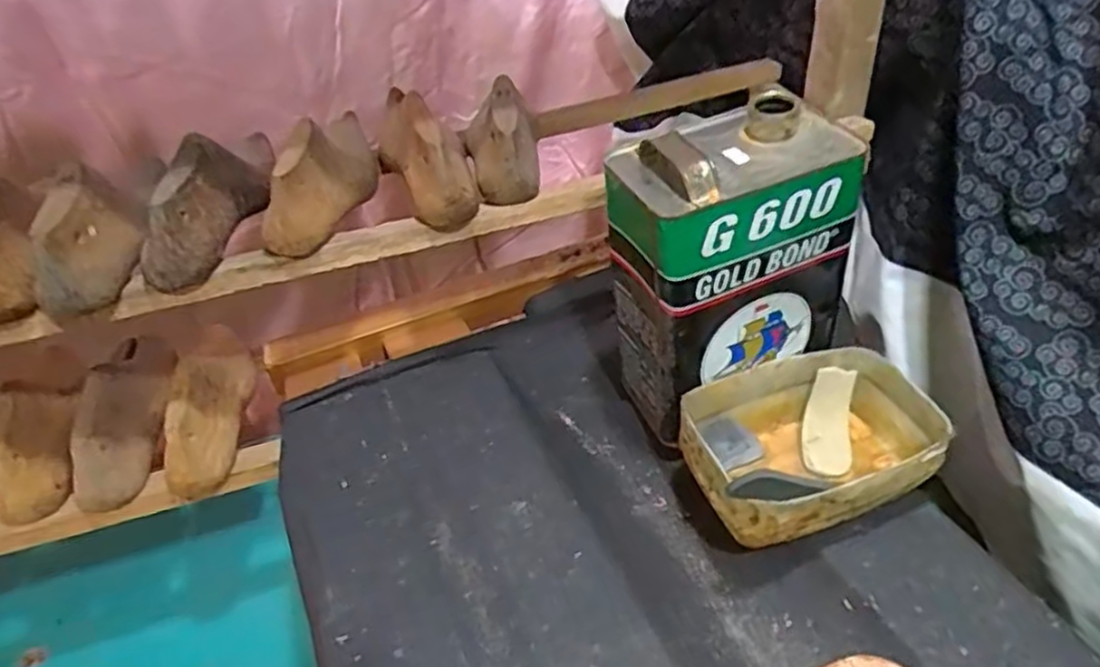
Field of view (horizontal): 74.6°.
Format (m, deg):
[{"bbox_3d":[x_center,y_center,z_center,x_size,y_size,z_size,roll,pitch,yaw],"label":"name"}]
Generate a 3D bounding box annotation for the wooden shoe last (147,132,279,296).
[{"bbox_3d":[-0.281,-0.113,0.595,0.043,0.076,0.172,0,38,5],"label":"wooden shoe last"}]

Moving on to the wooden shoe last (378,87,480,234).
[{"bbox_3d":[-0.106,-0.159,0.618,0.067,0.068,0.148,-22,65,-19],"label":"wooden shoe last"}]

